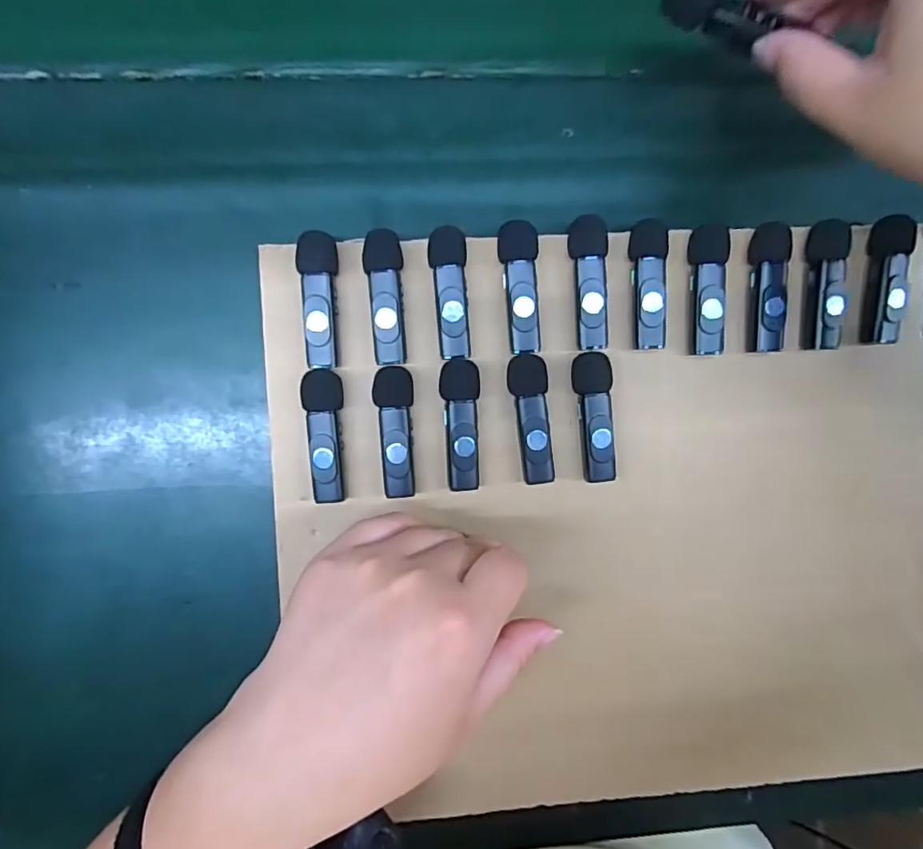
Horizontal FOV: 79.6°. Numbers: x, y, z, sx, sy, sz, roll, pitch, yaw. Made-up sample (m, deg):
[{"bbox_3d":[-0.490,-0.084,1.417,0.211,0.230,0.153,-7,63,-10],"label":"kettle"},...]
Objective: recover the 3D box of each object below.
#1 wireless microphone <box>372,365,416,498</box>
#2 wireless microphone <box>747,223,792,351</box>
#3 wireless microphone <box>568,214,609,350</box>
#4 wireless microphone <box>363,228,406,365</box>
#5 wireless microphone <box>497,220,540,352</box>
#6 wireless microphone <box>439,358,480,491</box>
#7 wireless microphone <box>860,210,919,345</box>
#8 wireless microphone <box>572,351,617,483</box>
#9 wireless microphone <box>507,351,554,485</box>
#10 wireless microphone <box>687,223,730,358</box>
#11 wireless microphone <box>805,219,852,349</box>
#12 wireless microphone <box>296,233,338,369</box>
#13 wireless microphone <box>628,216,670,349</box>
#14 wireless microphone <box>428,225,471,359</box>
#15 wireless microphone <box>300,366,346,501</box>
[{"bbox_3d":[-0.033,0.004,0.277,0.019,0.017,0.064,-1,91,-3],"label":"wireless microphone"},{"bbox_3d":[0.157,-0.070,0.286,0.018,0.017,0.063,1,91,-3],"label":"wireless microphone"},{"bbox_3d":[0.065,-0.070,0.279,0.018,0.017,0.063,-6,92,-3],"label":"wireless microphone"},{"bbox_3d":[-0.037,-0.061,0.273,0.018,0.016,0.063,-4,91,-3],"label":"wireless microphone"},{"bbox_3d":[0.029,-0.067,0.277,0.019,0.016,0.063,-2,91,-3],"label":"wireless microphone"},{"bbox_3d":[-0.001,0.000,0.277,0.019,0.013,0.064,0,91,-3],"label":"wireless microphone"},{"bbox_3d":[0.220,-0.075,0.288,0.013,0.018,0.064,4,91,-3],"label":"wireless microphone"},{"bbox_3d":[0.067,-0.003,0.282,0.019,0.015,0.064,-3,91,-3],"label":"wireless microphone"},{"bbox_3d":[0.035,-0.002,0.280,0.019,0.012,0.064,-5,91,-3],"label":"wireless microphone"},{"bbox_3d":[0.126,-0.068,0.282,0.017,0.017,0.064,-2,91,-3],"label":"wireless microphone"},{"bbox_3d":[0.188,-0.071,0.285,0.016,0.016,0.064,-2,91,-3],"label":"wireless microphone"},{"bbox_3d":[-0.069,-0.059,0.270,0.018,0.016,0.063,0,91,-3],"label":"wireless microphone"},{"bbox_3d":[0.094,-0.071,0.280,0.018,0.011,0.063,0,91,-3],"label":"wireless microphone"},{"bbox_3d":[-0.006,-0.064,0.275,0.018,0.016,0.062,-3,91,-3],"label":"wireless microphone"},{"bbox_3d":[-0.067,0.006,0.273,0.018,0.015,0.064,-1,91,-3],"label":"wireless microphone"}]

